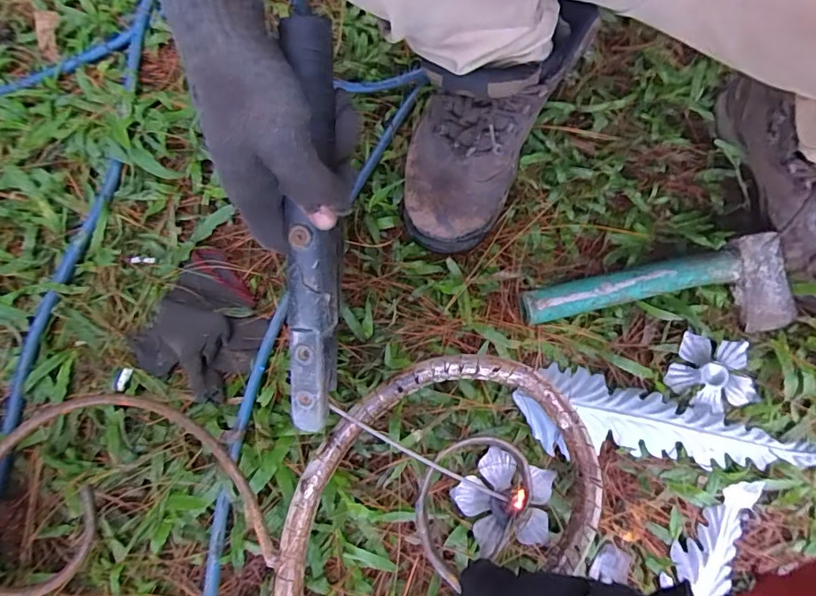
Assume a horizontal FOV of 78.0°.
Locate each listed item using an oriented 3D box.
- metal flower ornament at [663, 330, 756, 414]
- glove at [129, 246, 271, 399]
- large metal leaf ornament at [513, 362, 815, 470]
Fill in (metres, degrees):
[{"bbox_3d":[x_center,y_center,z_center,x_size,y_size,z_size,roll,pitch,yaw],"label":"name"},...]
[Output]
[{"bbox_3d":[0.289,0.069,0.477,0.073,0.014,0.067,19,73,7],"label":"metal flower ornament"},{"bbox_3d":[-0.193,0.023,0.482,0.115,0.024,0.124,26,74,9],"label":"glove"},{"bbox_3d":[0.225,0.109,0.452,0.250,0.021,0.075,8,72,3],"label":"large metal leaf ornament"}]

